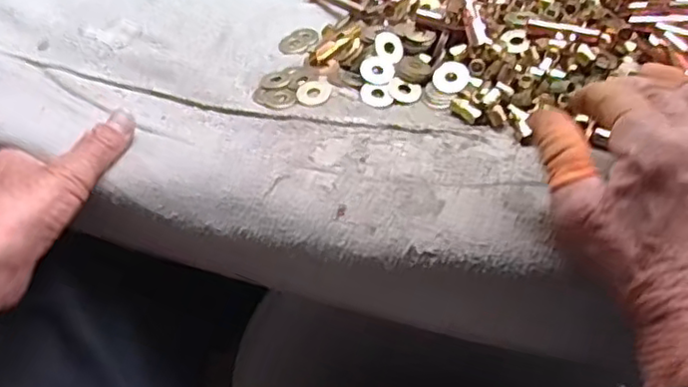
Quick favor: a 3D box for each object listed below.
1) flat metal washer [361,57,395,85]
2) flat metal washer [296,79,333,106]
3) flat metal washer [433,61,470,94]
[{"bbox_3d":[0.022,-0.080,0.426,0.021,0.004,0.021,3,65,-6],"label":"flat metal washer"},{"bbox_3d":[-0.019,-0.065,0.421,0.022,0.004,0.025,20,54,17],"label":"flat metal washer"},{"bbox_3d":[0.068,-0.074,0.416,0.022,0.004,0.023,-4,63,8],"label":"flat metal washer"}]

